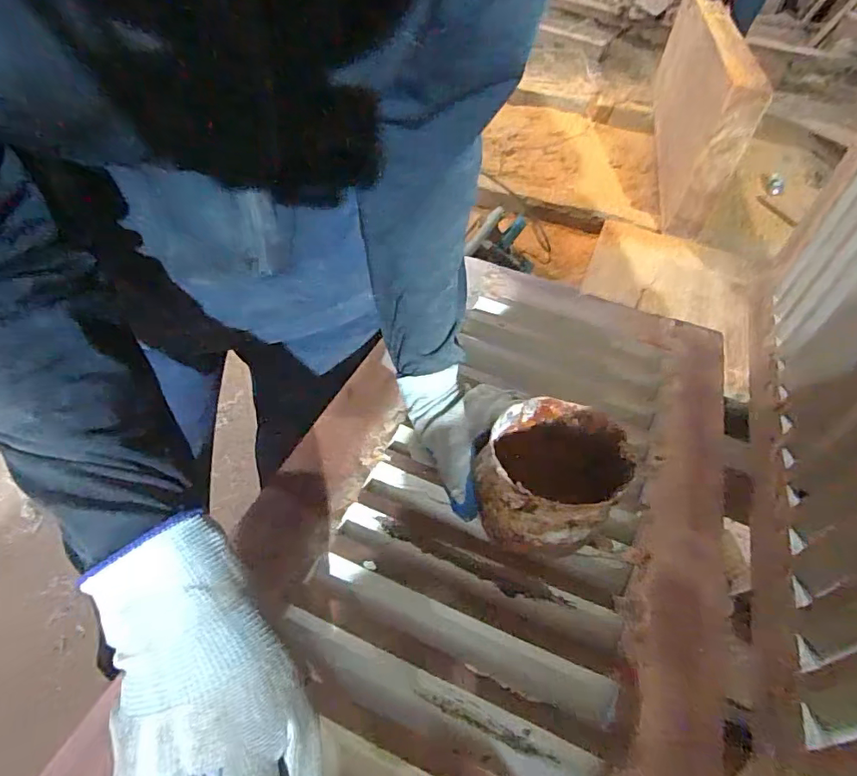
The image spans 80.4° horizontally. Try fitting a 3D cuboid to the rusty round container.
[{"bbox_3d":[0.080,0.054,0.330,0.090,0.062,0.080,2,50,-5],"label":"rusty round container"}]

